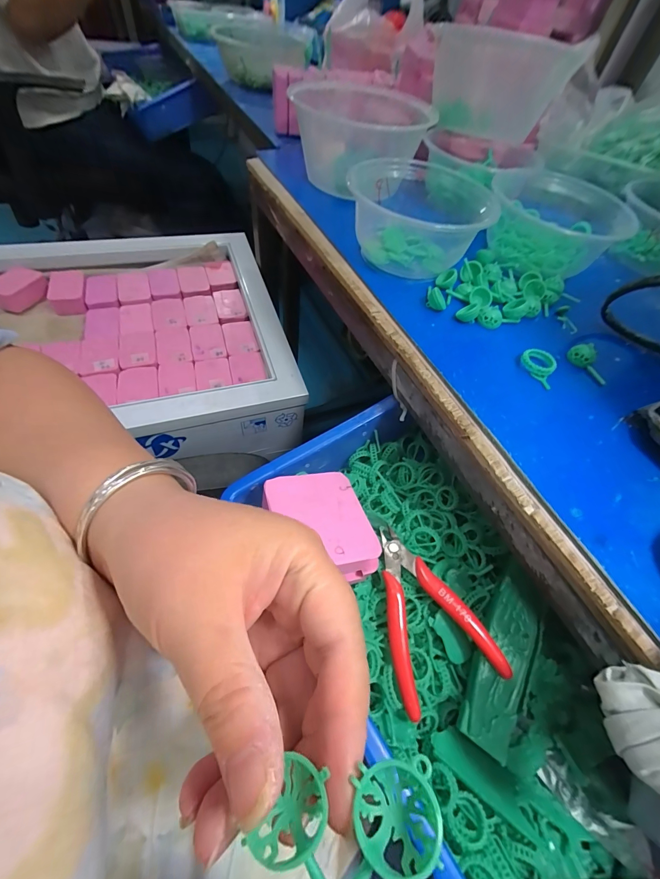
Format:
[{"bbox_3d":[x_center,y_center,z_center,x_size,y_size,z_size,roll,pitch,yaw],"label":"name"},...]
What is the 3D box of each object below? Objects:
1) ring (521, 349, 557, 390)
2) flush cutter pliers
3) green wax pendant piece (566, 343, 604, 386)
[{"bbox_3d":[0.167,-0.058,0.272,0.021,0.009,0.033,-23,62,-21],"label":"ring"},{"bbox_3d":[0.066,0.124,0.258,0.073,0.014,0.118,-17,60,-18],"label":"flush cutter pliers"},{"bbox_3d":[0.211,-0.061,0.281,0.015,0.013,0.037,-22,76,-12],"label":"green wax pendant piece"}]

